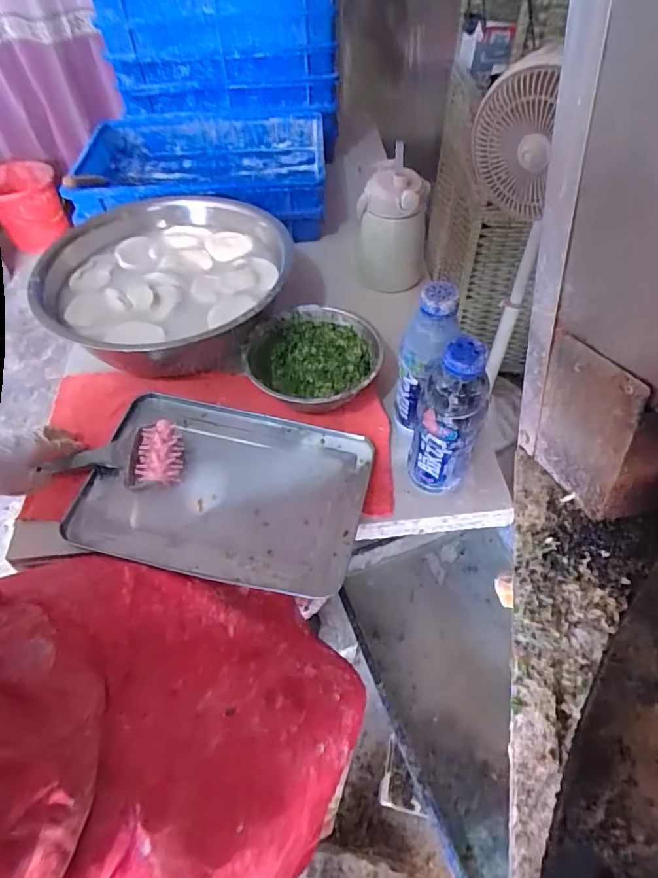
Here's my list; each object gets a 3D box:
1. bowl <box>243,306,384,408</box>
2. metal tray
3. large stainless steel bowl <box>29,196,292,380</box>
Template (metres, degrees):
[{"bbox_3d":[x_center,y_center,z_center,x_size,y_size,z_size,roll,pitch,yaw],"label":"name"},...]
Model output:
[{"bbox_3d":[-0.015,-0.106,0.714,0.184,0.067,0.188,-1,52,1],"label":"bowl"},{"bbox_3d":[-0.130,0.059,0.622,0.340,0.022,0.233,10,53,10],"label":"metal tray"},{"bbox_3d":[-0.250,-0.237,0.789,0.344,0.117,0.373,-1,52,1],"label":"large stainless steel bowl"}]

